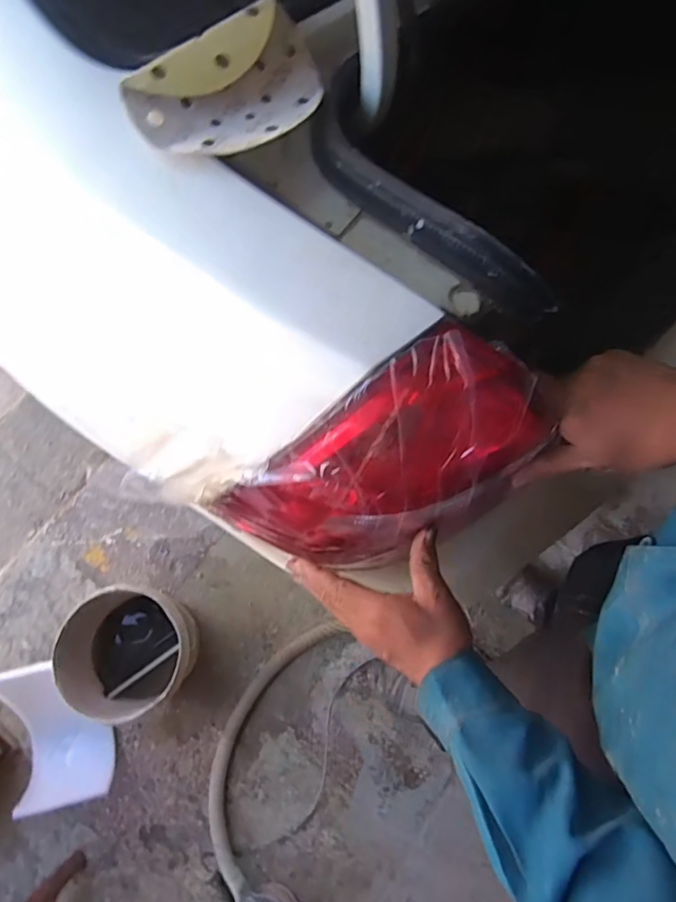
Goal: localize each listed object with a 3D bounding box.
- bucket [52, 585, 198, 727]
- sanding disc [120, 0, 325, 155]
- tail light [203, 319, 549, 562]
[{"bbox_3d":[-0.446,0.441,1.157,0.269,0.240,0.243,-31,77,-11],"label":"bucket"},{"bbox_3d":[-0.070,-0.252,0.368,0.141,0.033,0.086,-35,78,-12],"label":"sanding disc"},{"bbox_3d":[0.036,0.013,0.387,0.215,0.156,0.097,-31,76,-10],"label":"tail light"}]

